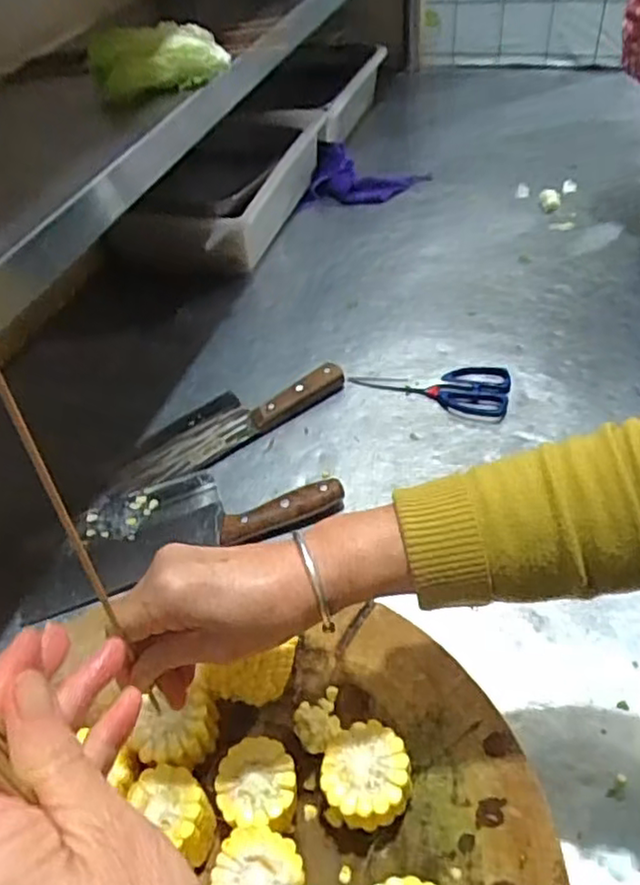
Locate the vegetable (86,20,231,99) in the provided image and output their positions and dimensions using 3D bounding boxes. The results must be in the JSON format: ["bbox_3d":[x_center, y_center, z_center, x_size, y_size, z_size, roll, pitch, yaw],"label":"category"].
[{"bbox_3d":[-0.161,-0.395,0.677,0.130,0.061,0.049,-22,49,-14],"label":"vegetable"}]

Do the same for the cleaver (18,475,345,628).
[{"bbox_3d":[-0.141,0.072,0.658,0.308,0.025,0.115,-18,48,-11],"label":"cleaver"}]

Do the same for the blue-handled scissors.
[{"bbox_3d":[0.127,-0.069,0.768,0.179,0.010,0.075,10,49,15],"label":"blue-handled scissors"}]

